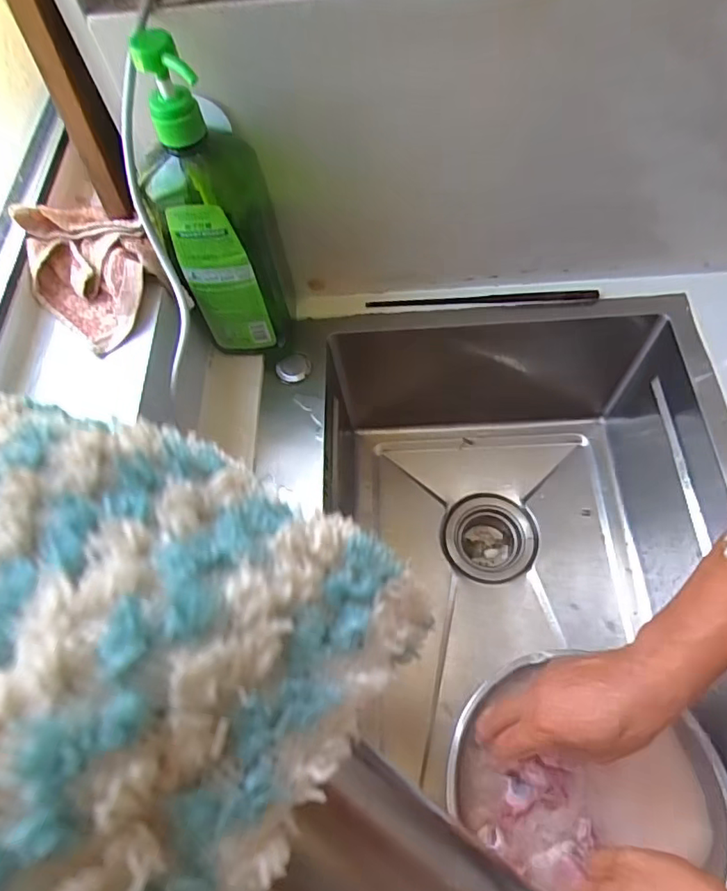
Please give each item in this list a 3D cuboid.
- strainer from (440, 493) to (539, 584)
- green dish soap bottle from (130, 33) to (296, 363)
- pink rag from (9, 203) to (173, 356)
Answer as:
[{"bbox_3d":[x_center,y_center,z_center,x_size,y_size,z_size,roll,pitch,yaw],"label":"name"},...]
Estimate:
[{"bbox_3d":[0.159,0.126,0.717,0.115,0.055,0.115,-2,63,4],"label":"strainer"},{"bbox_3d":[-0.122,-0.186,0.470,0.090,0.272,0.073,-15,63,-3],"label":"green dish soap bottle"},{"bbox_3d":[-0.233,-0.153,0.468,0.136,0.046,0.096,36,71,20],"label":"pink rag"}]

